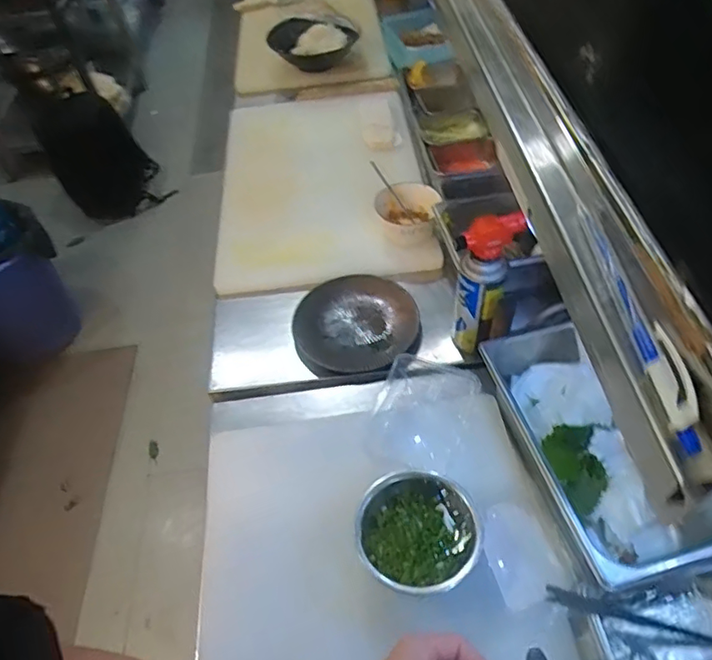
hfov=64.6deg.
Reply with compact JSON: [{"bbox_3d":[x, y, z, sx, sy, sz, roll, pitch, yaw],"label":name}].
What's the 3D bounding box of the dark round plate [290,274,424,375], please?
[{"bbox_3d":[0.000,-0.013,0.910,0.199,0.036,0.196,-2,51,3],"label":"dark round plate"}]

